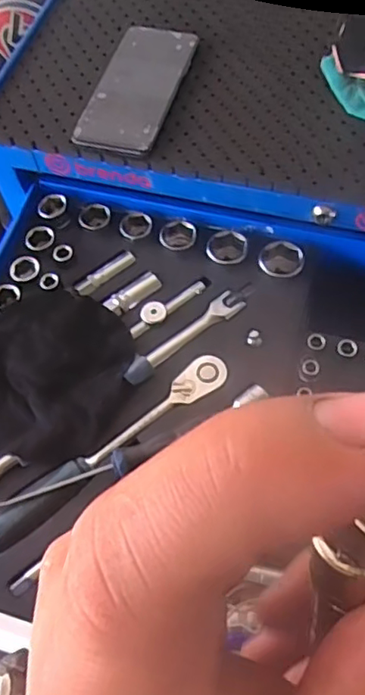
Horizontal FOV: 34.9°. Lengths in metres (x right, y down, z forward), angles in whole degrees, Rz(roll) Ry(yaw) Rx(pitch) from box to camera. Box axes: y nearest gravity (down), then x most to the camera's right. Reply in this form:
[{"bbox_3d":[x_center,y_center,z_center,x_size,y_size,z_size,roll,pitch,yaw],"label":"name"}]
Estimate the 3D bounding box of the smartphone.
[{"bbox_3d":[-0.042,-0.249,0.550,0.077,0.008,0.167,12,63,10],"label":"smartphone"}]

